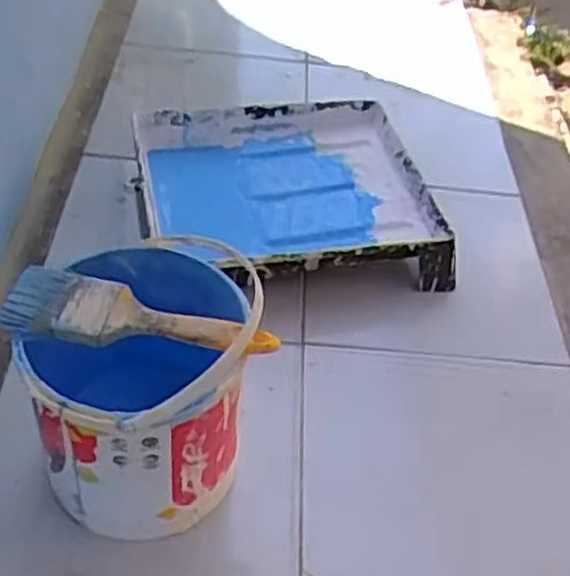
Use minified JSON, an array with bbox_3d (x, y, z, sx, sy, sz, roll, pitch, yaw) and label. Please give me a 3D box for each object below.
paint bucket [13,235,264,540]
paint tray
[{"bbox_3d":[-0.107,0.093,0.651,0.167,0.203,0.178,1,37,0],"label":"paint bucket"},{"bbox_3d":[-0.005,-0.122,0.962,0.339,0.087,0.307,-6,37,-9],"label":"paint tray"}]

